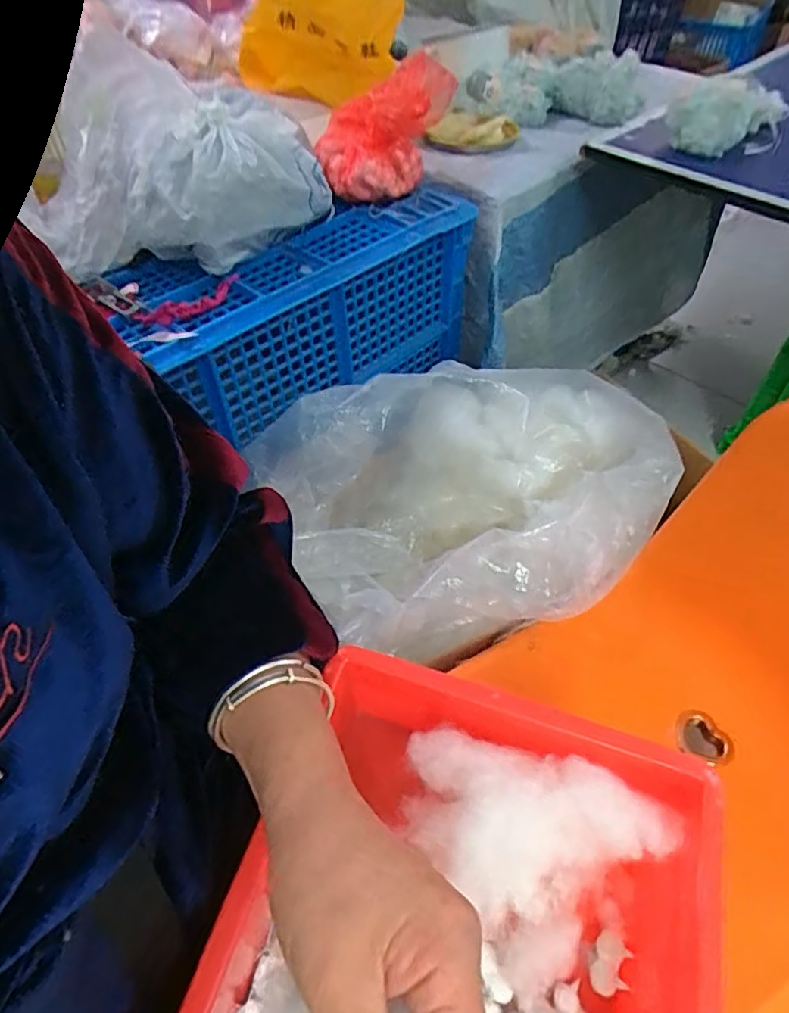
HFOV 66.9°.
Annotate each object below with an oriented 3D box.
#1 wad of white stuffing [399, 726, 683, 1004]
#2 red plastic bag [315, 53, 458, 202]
[{"bbox_3d":[0.072,0.192,0.362,0.127,0.069,0.136,-35,57,-26],"label":"wad of white stuffing"},{"bbox_3d":[-0.012,-0.445,0.699,0.152,0.102,0.159,4,49,4],"label":"red plastic bag"}]

